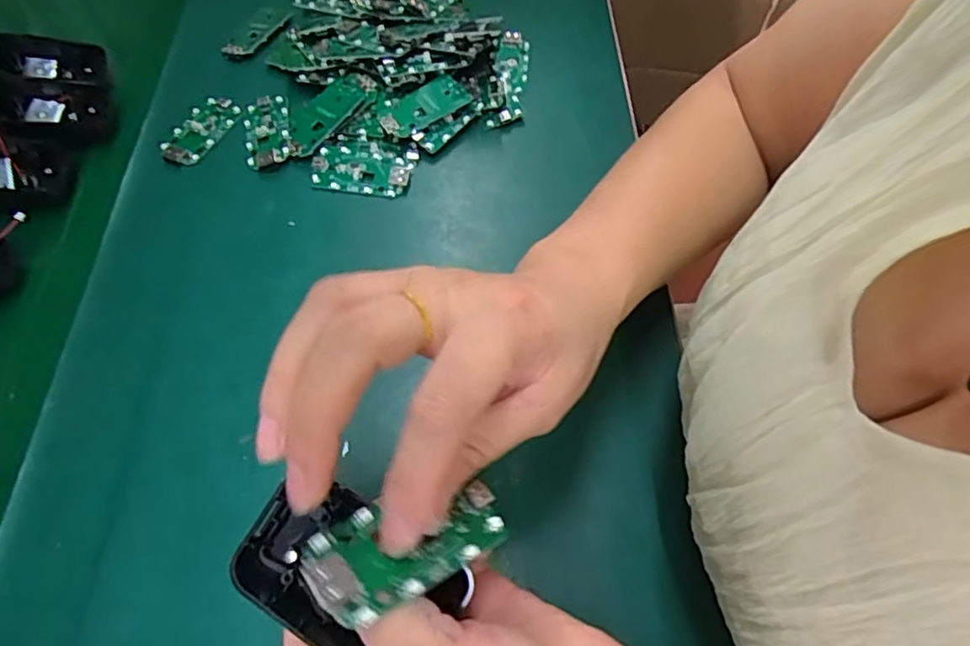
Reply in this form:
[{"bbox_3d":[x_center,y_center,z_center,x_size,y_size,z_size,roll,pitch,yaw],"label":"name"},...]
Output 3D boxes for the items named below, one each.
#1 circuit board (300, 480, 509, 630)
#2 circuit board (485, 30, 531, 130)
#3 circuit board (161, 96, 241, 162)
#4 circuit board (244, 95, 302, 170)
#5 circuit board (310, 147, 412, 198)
[{"bbox_3d":[-0.022,0.067,0.186,0.063,0.009,0.029,-8,58,-33],"label":"circuit board"},{"bbox_3d":[0.018,-0.184,0.458,0.026,0.010,0.101,8,60,2],"label":"circuit board"},{"bbox_3d":[-0.196,-0.134,0.423,0.031,0.005,0.061,23,62,11],"label":"circuit board"},{"bbox_3d":[-0.149,-0.133,0.421,0.034,0.006,0.061,-16,62,-11],"label":"circuit board"},{"bbox_3d":[-0.082,-0.102,0.407,0.063,0.007,0.033,7,60,2],"label":"circuit board"}]

